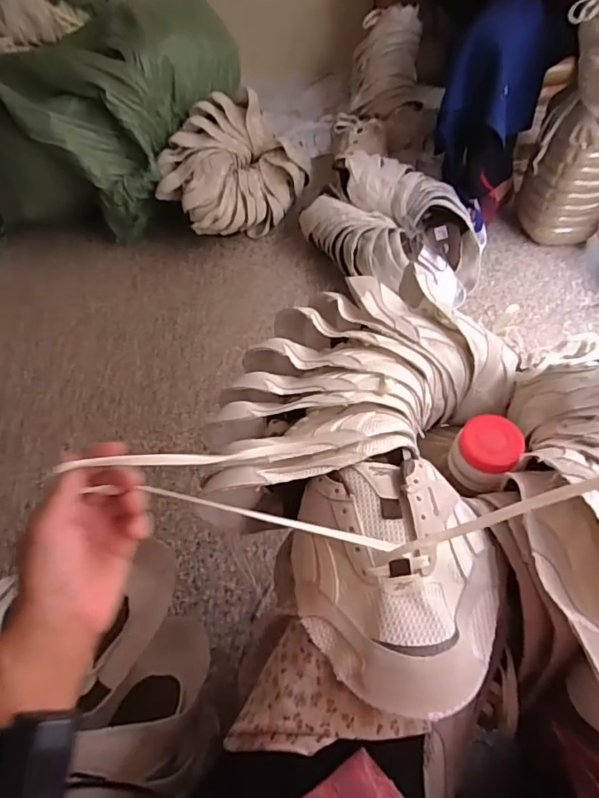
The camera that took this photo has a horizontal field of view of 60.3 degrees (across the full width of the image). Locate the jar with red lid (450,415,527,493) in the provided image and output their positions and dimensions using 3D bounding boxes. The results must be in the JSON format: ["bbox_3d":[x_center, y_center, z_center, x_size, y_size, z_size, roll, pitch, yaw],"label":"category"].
[{"bbox_3d":[0.178,0.054,0.497,0.065,0.050,0.065,-2,64,4],"label":"jar with red lid"}]

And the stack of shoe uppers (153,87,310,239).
[{"bbox_3d":[-0.154,-0.573,1.325,0.246,0.260,0.394,36,63,26],"label":"stack of shoe uppers"}]

